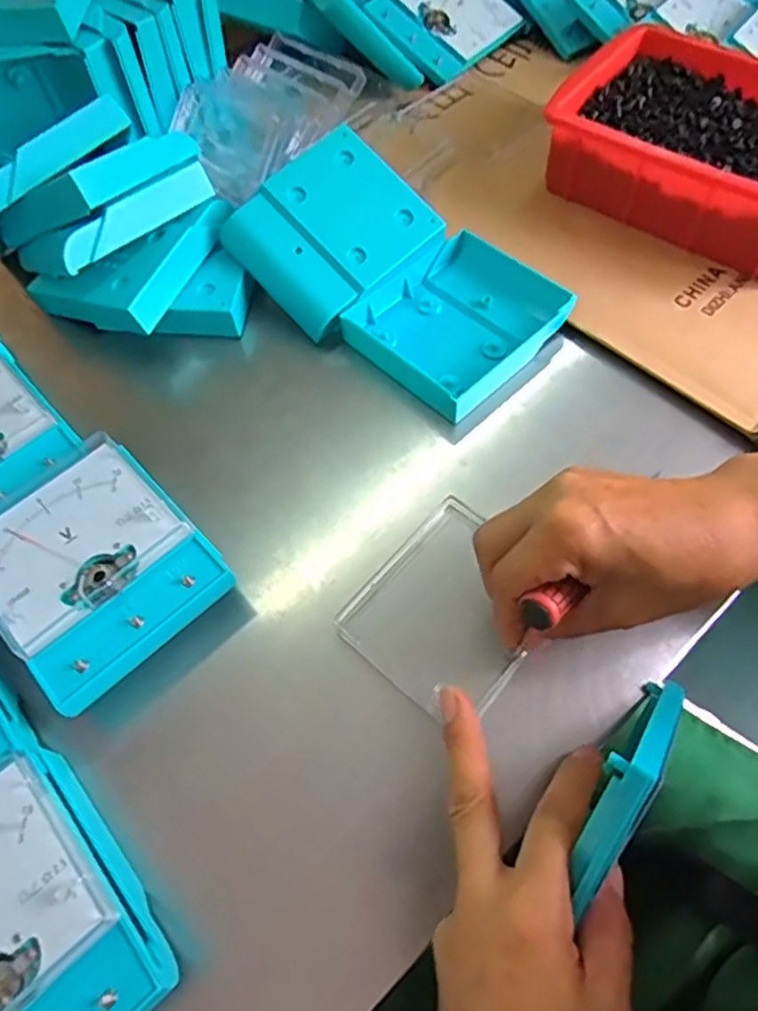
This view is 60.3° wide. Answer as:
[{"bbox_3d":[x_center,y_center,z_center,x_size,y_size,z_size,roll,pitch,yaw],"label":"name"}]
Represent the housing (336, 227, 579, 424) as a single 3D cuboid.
[{"bbox_3d":[0.049,-0.123,0.422,0.105,0.025,0.112,40,71,20],"label":"housing"}]

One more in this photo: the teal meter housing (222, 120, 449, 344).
[{"bbox_3d":[-0.032,-0.184,0.442,0.114,0.033,0.101,-39,87,-5],"label":"teal meter housing"}]

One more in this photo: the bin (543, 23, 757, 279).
[{"bbox_3d":[0.223,-0.246,0.447,0.202,0.054,0.143,28,67,16],"label":"bin"}]

